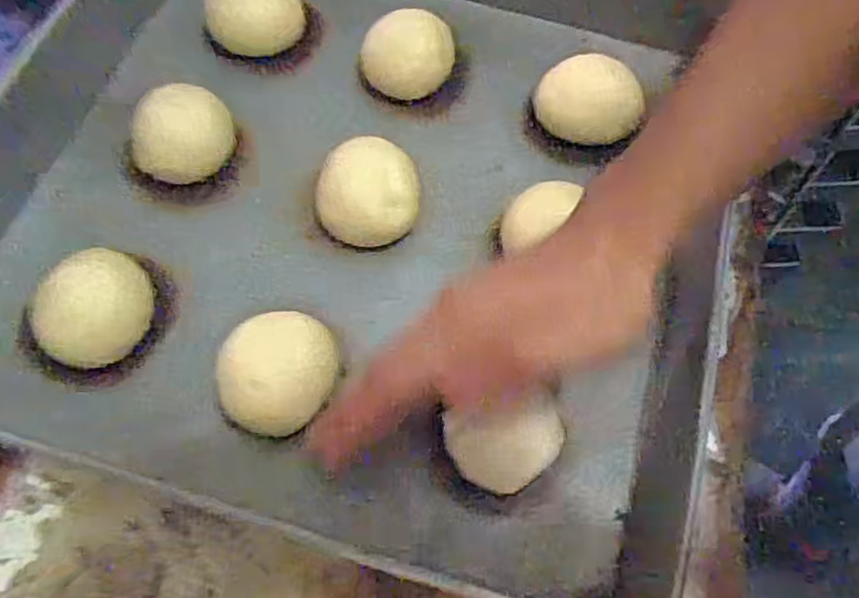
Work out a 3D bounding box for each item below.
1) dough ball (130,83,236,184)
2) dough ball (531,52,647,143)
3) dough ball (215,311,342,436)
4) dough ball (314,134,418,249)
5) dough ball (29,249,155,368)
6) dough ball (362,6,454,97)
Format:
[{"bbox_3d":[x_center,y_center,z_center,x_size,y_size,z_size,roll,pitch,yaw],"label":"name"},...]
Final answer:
[{"bbox_3d":[-0.156,-0.103,0.441,0.058,0.033,0.056,1,64,-3],"label":"dough ball"},{"bbox_3d":[0.106,-0.133,0.466,0.065,0.033,0.055,4,64,-2],"label":"dough ball"},{"bbox_3d":[-0.079,0.041,0.366,0.060,0.041,0.054,-8,65,-7],"label":"dough ball"},{"bbox_3d":[-0.037,-0.062,0.433,0.061,0.041,0.067,10,64,1],"label":"dough ball"},{"bbox_3d":[-0.185,0.005,0.385,0.052,0.035,0.066,11,64,2],"label":"dough ball"},{"bbox_3d":[-0.014,-0.168,0.479,0.060,0.033,0.052,10,64,1],"label":"dough ball"}]

